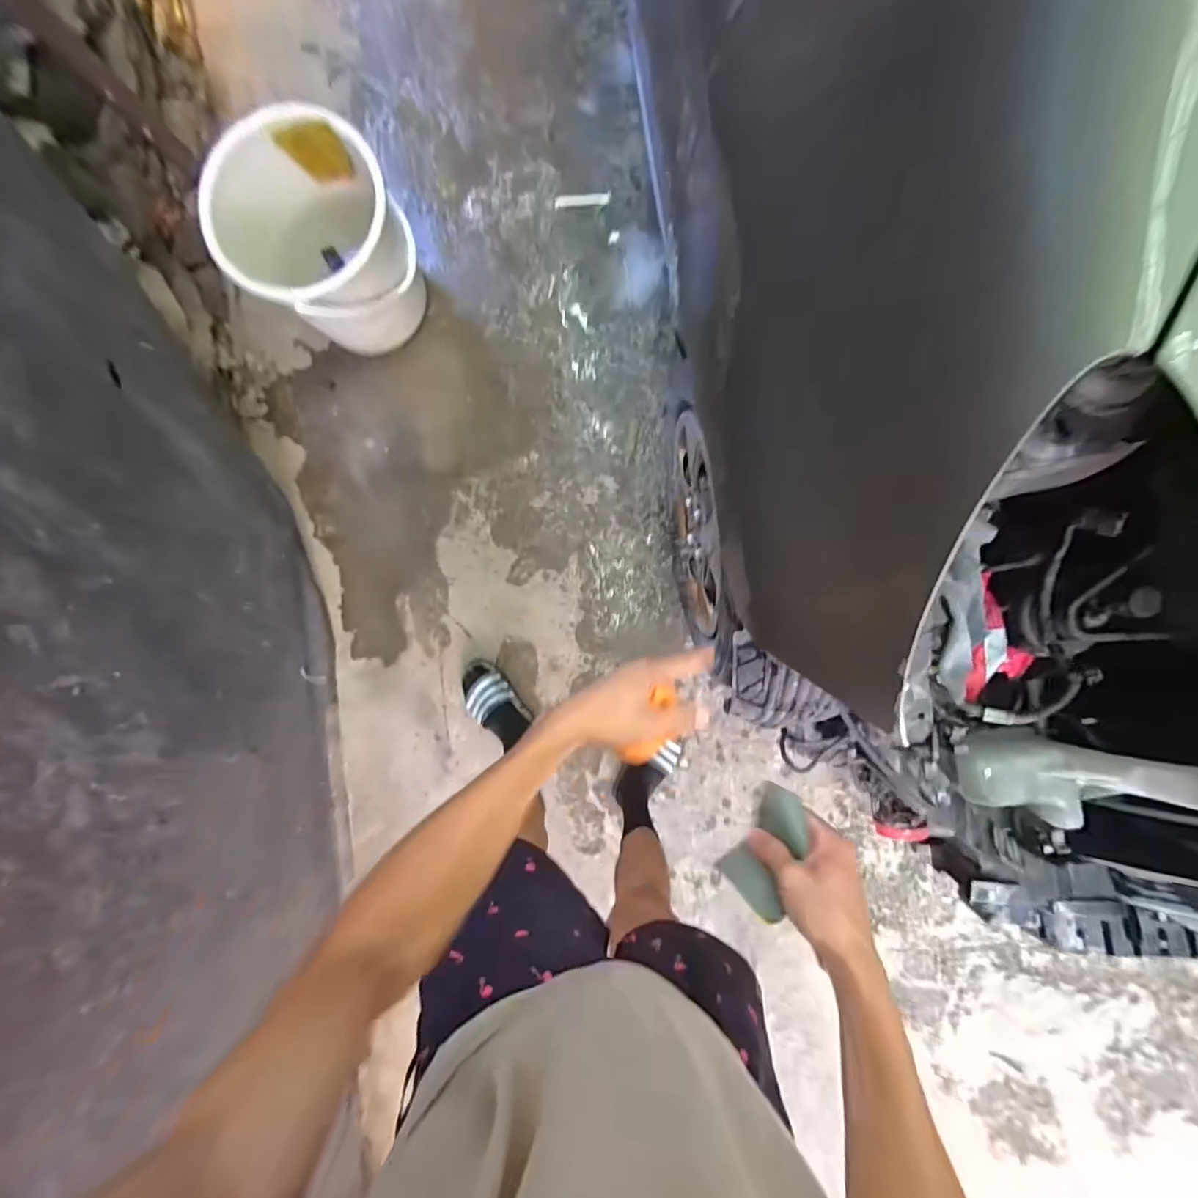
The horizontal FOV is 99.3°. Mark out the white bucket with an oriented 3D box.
[{"bbox_3d":[-0.561,-0.734,1.079,0.298,0.308,0.335,39,93,3],"label":"white bucket"}]

